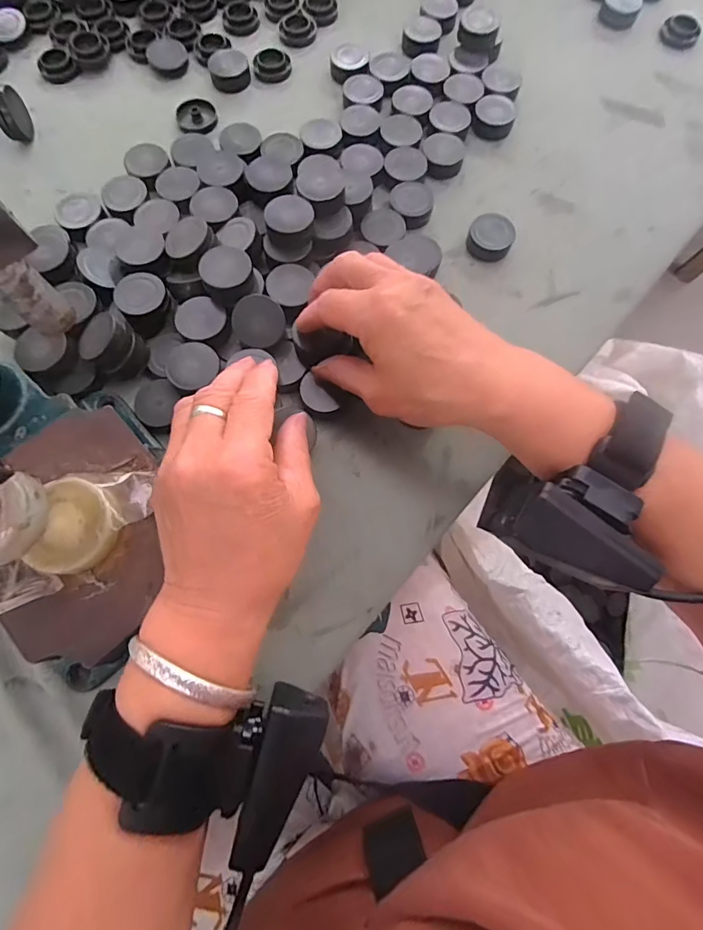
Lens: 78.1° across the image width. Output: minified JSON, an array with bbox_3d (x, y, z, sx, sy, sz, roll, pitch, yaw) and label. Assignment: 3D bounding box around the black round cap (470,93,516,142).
[{"bbox_3d":[0.116,-0.282,0.352,0.033,0.015,0.033,0,75,-1],"label":"black round cap"}]

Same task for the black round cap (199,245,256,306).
[{"bbox_3d":[-0.080,-0.123,0.281,0.032,0.015,0.032,0,75,-1],"label":"black round cap"}]

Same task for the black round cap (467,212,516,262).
[{"bbox_3d":[0.104,-0.169,0.323,0.032,0.013,0.032,0,75,-1],"label":"black round cap"}]

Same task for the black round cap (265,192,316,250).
[{"bbox_3d":[-0.041,-0.165,0.294,0.032,0.015,0.030,0,75,-1],"label":"black round cap"}]

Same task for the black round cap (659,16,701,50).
[{"bbox_3d":[0.290,-0.382,0.382,0.033,0.008,0.031,0,75,-1],"label":"black round cap"}]

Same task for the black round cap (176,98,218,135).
[{"bbox_3d":[-0.126,-0.285,0.354,0.031,0.008,0.031,0,75,-1],"label":"black round cap"}]

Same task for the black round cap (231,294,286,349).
[{"bbox_3d":[-0.060,-0.092,0.279,0.032,0.012,0.032,0,96,-12],"label":"black round cap"}]

